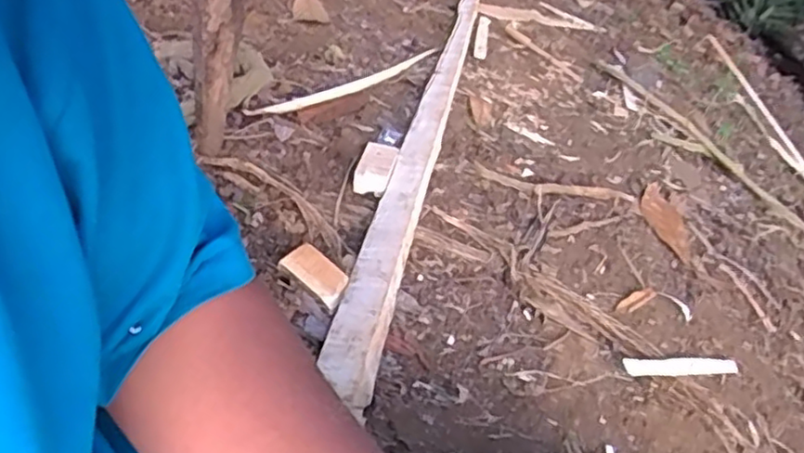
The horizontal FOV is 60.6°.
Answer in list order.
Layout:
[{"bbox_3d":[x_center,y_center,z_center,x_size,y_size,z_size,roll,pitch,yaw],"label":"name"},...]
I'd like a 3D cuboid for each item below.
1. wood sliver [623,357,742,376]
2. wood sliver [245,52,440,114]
[{"bbox_3d":[0.337,0.167,0.822,0.169,0.010,0.023,4,39,-23],"label":"wood sliver"},{"bbox_3d":[-0.080,-0.234,1.115,0.031,0.024,0.450,25,34,26],"label":"wood sliver"}]

